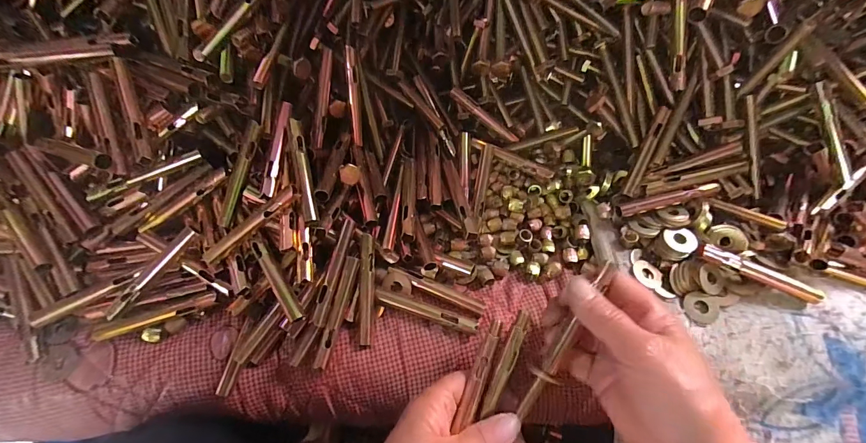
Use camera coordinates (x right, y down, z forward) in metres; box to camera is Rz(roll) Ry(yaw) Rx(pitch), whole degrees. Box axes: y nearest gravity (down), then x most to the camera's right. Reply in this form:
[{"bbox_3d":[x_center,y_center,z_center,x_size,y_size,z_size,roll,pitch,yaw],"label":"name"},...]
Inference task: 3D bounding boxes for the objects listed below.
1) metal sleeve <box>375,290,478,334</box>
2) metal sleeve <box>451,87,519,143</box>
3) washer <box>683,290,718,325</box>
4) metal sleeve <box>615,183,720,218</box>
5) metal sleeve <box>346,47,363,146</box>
[{"bbox_3d":[-0.005,0.070,0.289,0.081,0.009,0.011,17,66,10],"label":"metal sleeve"},{"bbox_3d":[0.049,-0.100,0.358,0.080,0.008,0.010,33,66,-18],"label":"metal sleeve"},{"bbox_3d":[0.207,0.067,0.286,0.023,0.004,0.024,21,67,11],"label":"washer"},{"bbox_3d":[0.195,-0.019,0.311,0.087,0.011,0.012,-12,65,-4],"label":"metal sleeve"},{"bbox_3d":[-0.069,-0.109,0.329,0.007,0.082,0.009,0,24,2],"label":"metal sleeve"}]

